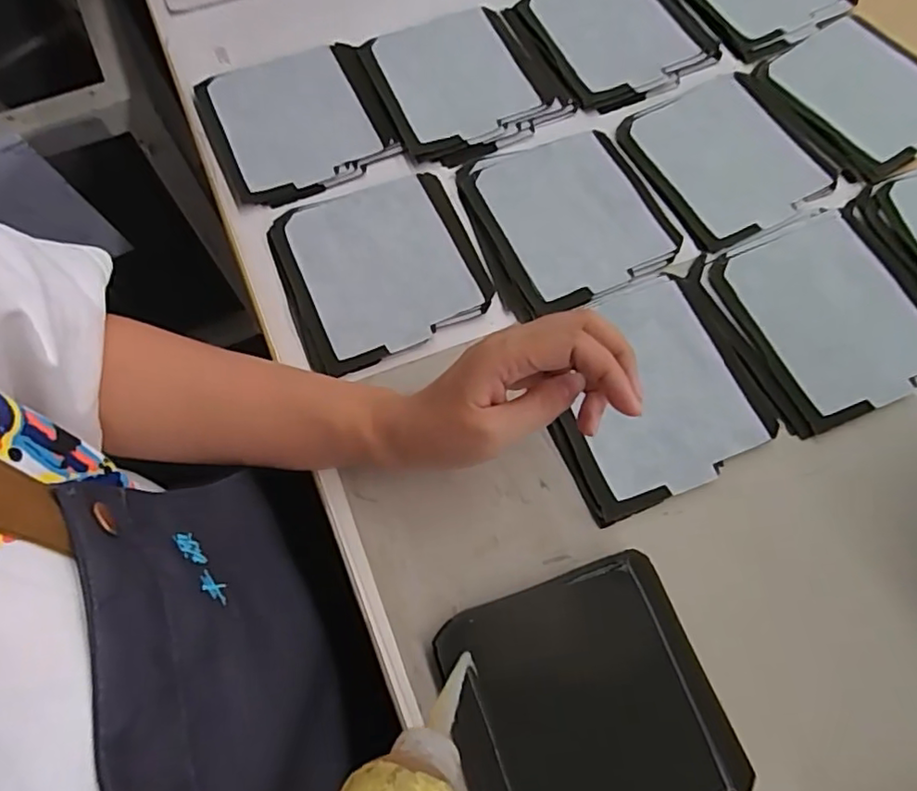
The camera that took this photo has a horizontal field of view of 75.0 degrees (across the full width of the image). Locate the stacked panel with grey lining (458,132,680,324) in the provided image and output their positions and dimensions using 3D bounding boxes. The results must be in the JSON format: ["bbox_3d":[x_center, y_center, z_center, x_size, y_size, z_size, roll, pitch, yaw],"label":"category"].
[{"bbox_3d":[0.082,-0.133,0.445,0.134,0.007,0.145,-16,68,-6],"label":"stacked panel with grey lining"}]

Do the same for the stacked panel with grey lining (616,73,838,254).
[{"bbox_3d":[0.210,-0.191,0.465,0.136,0.007,0.138,-27,70,-10],"label":"stacked panel with grey lining"}]

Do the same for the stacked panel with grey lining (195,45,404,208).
[{"bbox_3d":[-0.126,-0.221,0.475,0.137,0.012,0.139,-25,69,-9],"label":"stacked panel with grey lining"}]

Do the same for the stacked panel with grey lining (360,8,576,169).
[{"bbox_3d":[0.006,-0.261,0.493,0.138,0.012,0.147,-23,69,-9],"label":"stacked panel with grey lining"}]

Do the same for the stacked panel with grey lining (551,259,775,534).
[{"bbox_3d":[0.125,-0.008,0.391,0.148,0.008,0.137,-22,69,-8],"label":"stacked panel with grey lining"}]

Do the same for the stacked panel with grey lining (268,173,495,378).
[{"bbox_3d":[-0.055,-0.094,0.423,0.136,0.008,0.137,-20,69,-7],"label":"stacked panel with grey lining"}]

